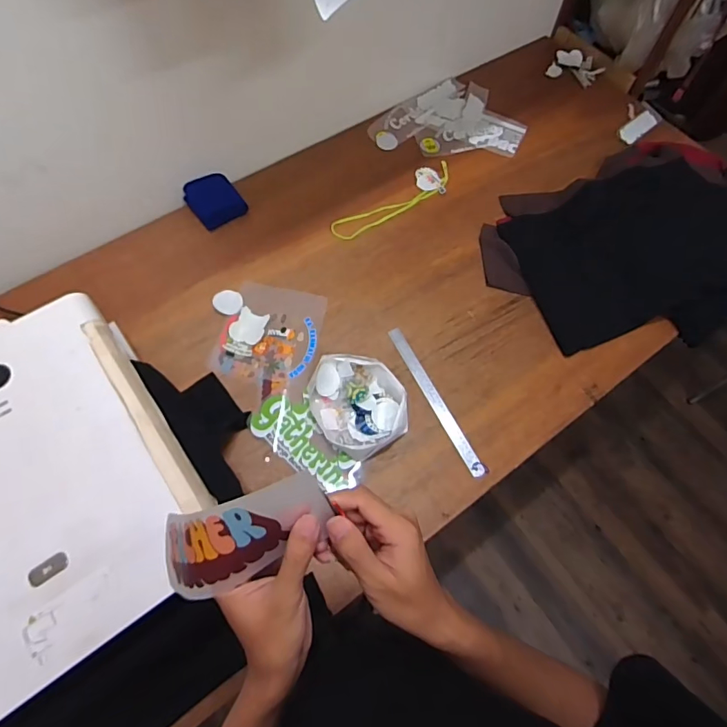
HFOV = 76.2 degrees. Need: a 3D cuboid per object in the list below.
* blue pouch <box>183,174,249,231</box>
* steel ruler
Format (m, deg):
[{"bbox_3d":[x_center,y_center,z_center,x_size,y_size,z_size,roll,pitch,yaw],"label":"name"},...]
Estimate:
[{"bbox_3d":[-0.343,-0.378,1.068,0.111,0.033,0.127,-35,72,-16],"label":"blue pouch"},{"bbox_3d":[0.138,0.068,0.905,0.025,0.008,0.331,-24,70,-13],"label":"steel ruler"}]

